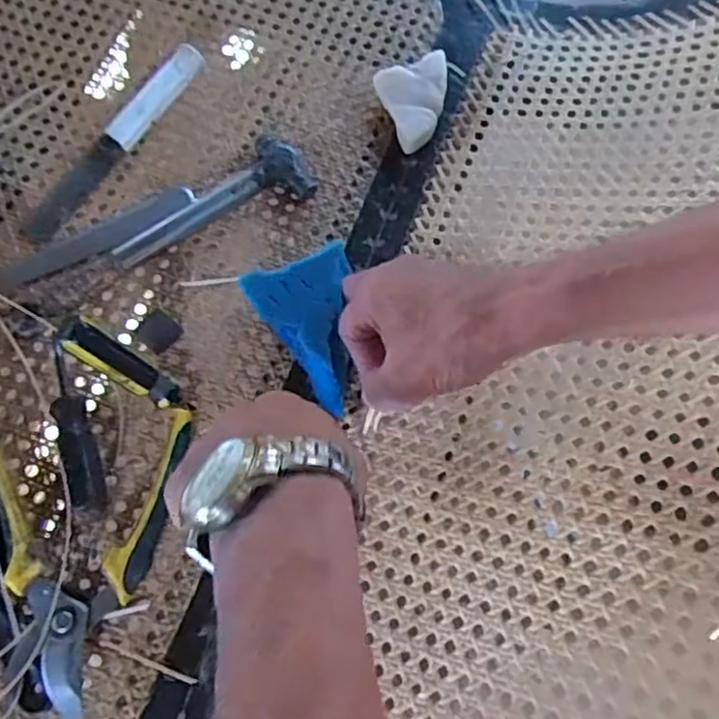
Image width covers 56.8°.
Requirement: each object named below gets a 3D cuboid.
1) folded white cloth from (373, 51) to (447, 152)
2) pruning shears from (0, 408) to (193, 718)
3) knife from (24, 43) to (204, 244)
[{"bbox_3d":[0.050,-0.205,0.530,0.057,0.022,0.073,-19,74,-7],"label":"folded white cloth"},{"bbox_3d":[-0.170,0.123,0.419,0.137,0.025,0.171,-9,73,-4],"label":"pruning shears"},{"bbox_3d":[-0.187,-0.166,0.504,0.027,0.027,0.187,40,76,10],"label":"knife"}]

